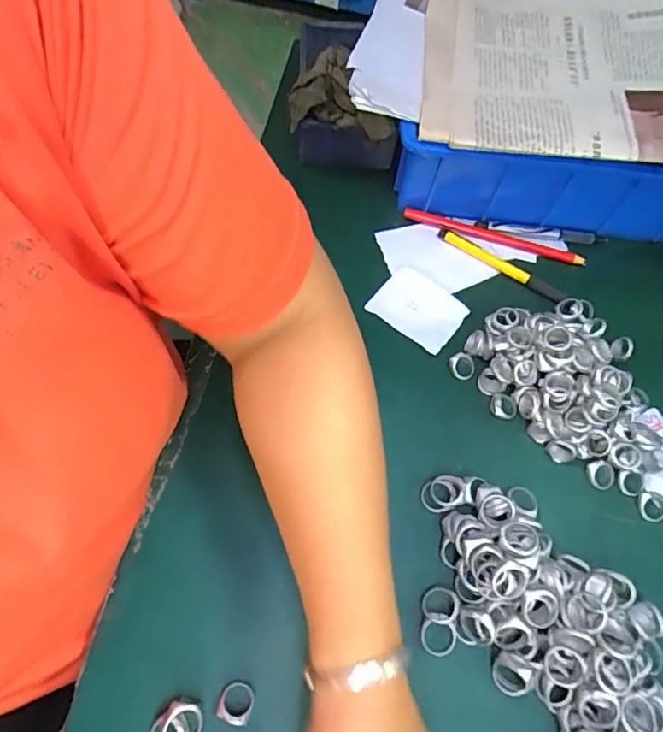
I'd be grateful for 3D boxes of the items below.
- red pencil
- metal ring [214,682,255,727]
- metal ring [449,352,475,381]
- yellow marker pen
[{"bbox_3d":[0.149,-0.121,0.465,0.166,0.011,0.012,16,63,2],"label":"red pencil"},{"bbox_3d":[-0.056,0.196,0.292,0.021,0.006,0.021,1,63,-3],"label":"metal ring"},{"bbox_3d":[0.106,-0.001,0.403,0.021,0.007,0.020,2,64,-4],"label":"metal ring"},{"bbox_3d":[0.151,-0.091,0.450,0.119,0.007,0.014,35,66,12],"label":"yellow marker pen"}]

